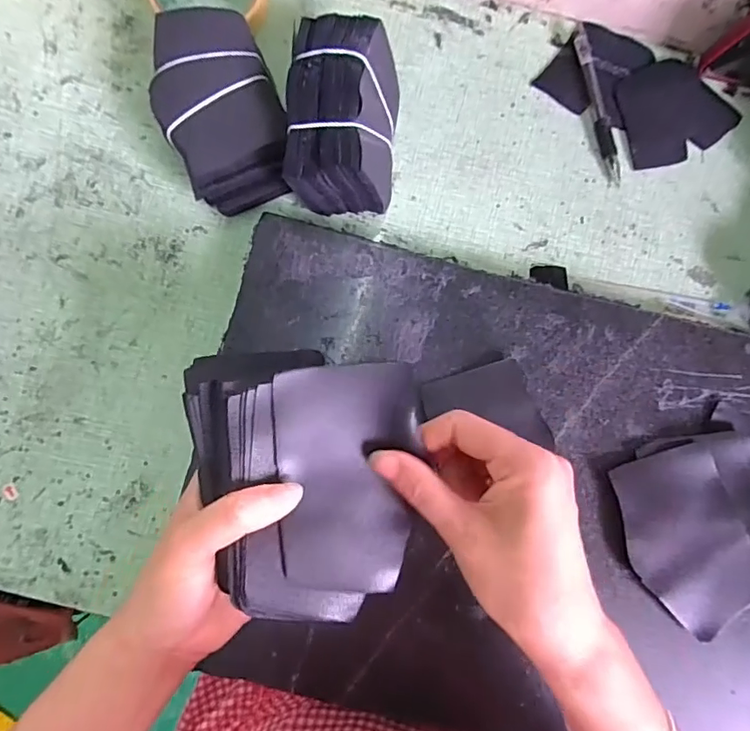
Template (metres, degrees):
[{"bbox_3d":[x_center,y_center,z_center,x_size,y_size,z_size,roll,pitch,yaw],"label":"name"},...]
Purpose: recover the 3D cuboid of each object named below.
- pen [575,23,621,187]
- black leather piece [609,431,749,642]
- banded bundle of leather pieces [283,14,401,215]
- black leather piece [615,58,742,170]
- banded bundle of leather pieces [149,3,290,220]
[{"bbox_3d":[0.172,-0.205,0.393,0.012,0.012,0.129,-11,83,-5],"label":"pen"},{"bbox_3d":[0.211,0.109,0.327,0.098,0.007,0.113,-10,86,-4],"label":"black leather piece"},{"bbox_3d":[-0.019,-0.171,0.352,0.073,0.078,0.126,3,82,-3],"label":"banded bundle of leather pieces"},{"bbox_3d":[0.237,-0.202,0.400,0.097,0.014,0.079,-19,83,-6],"label":"black leather piece"},{"bbox_3d":[-0.107,-0.176,0.354,0.078,0.055,0.130,-21,84,-6],"label":"banded bundle of leather pieces"}]

